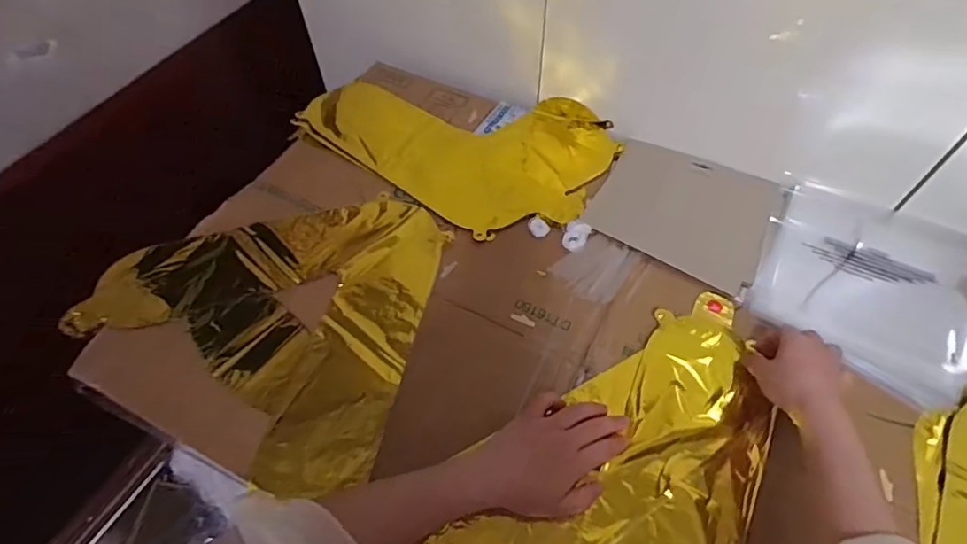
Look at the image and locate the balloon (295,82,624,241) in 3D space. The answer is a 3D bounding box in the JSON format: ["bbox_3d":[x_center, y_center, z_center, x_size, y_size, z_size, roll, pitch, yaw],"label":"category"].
[{"bbox_3d":[-0.044,-0.184,0.726,0.404,0.025,0.238,27,61,17],"label":"balloon"}]

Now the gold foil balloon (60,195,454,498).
[{"bbox_3d":[-0.248,0.036,0.589,0.368,0.031,0.320,12,55,8],"label":"gold foil balloon"}]

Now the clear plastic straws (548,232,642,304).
[{"bbox_3d":[0.125,-0.008,0.612,0.073,0.008,0.080,30,62,18],"label":"clear plastic straws"}]

